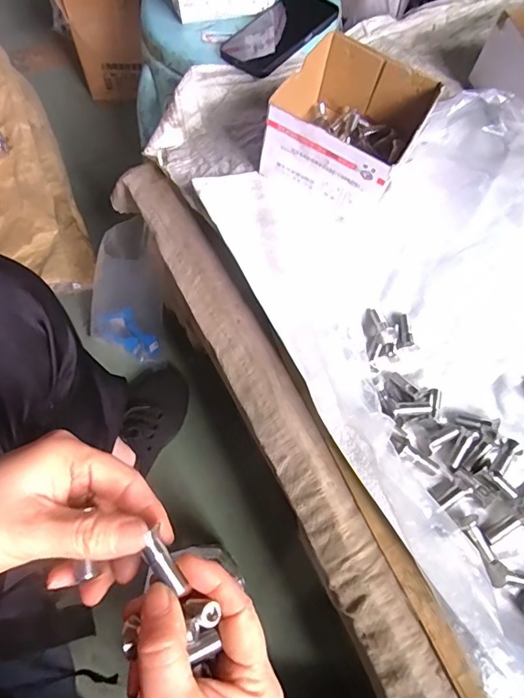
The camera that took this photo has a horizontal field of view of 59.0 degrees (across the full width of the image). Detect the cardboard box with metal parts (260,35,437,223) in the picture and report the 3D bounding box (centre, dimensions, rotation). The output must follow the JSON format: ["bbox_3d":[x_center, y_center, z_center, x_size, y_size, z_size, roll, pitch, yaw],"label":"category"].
[{"bbox_3d":[0.088,-0.224,0.475,0.132,0.092,0.152,27,69,10],"label":"cardboard box with metal parts"}]

